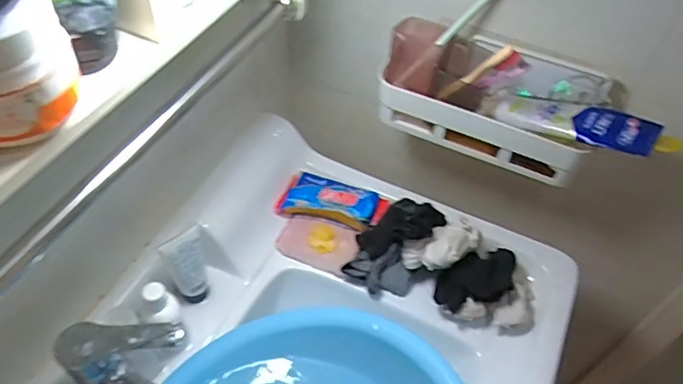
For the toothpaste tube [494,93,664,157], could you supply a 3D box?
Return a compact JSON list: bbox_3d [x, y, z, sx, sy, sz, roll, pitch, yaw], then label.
[{"bbox_3d":[0.246,-0.077,0.576,0.166,0.018,0.051,23,50,36],"label":"toothpaste tube"}]

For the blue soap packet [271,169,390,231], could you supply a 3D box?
[{"bbox_3d":[-0.012,0.017,0.743,0.146,0.038,0.062,16,51,8],"label":"blue soap packet"}]

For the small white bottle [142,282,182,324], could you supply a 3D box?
[{"bbox_3d":[-0.191,0.118,0.571,0.032,0.041,0.032,-19,54,-19],"label":"small white bottle"}]

